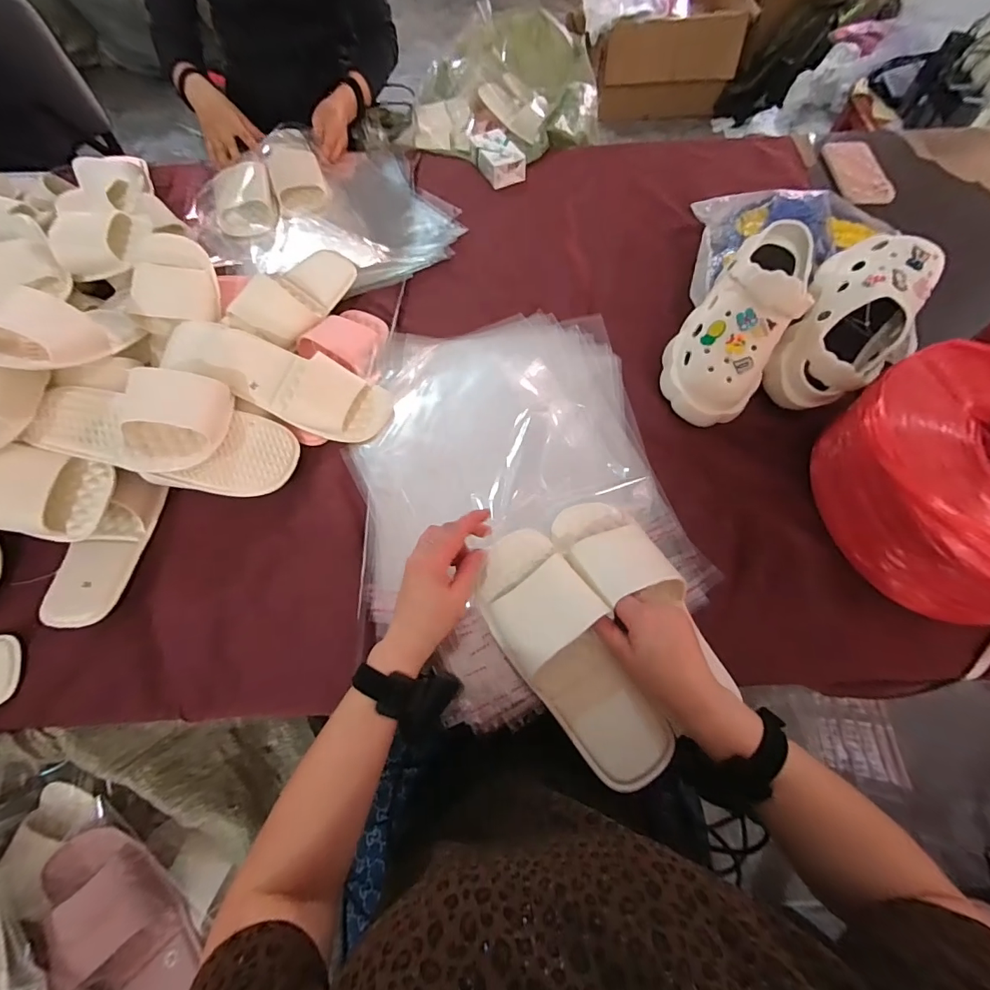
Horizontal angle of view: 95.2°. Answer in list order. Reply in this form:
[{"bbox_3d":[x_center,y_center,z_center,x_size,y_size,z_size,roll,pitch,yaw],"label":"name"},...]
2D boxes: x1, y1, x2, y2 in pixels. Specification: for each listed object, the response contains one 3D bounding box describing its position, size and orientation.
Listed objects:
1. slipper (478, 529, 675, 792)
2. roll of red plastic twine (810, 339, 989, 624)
[{"bbox_3d":[0.078,0.158,0.468,0.111,0.057,0.255,-40,74,3],"label":"slipper"},{"bbox_3d":[0.516,-0.008,0.504,0.252,0.144,0.274,-39,71,-15],"label":"roll of red plastic twine"}]

